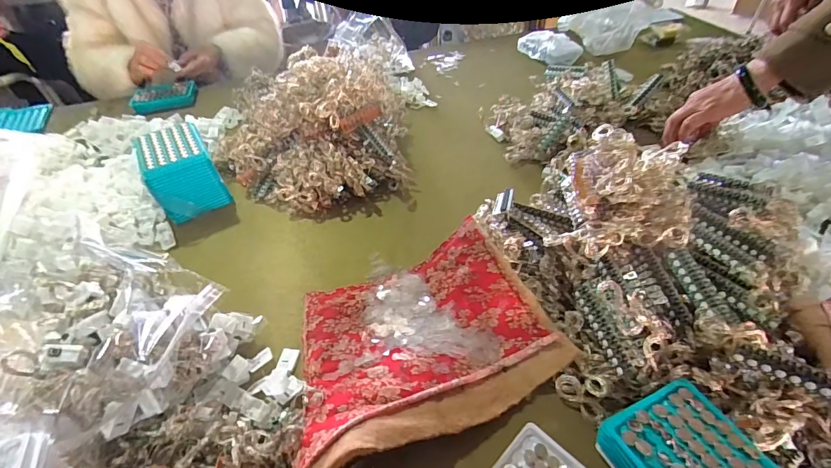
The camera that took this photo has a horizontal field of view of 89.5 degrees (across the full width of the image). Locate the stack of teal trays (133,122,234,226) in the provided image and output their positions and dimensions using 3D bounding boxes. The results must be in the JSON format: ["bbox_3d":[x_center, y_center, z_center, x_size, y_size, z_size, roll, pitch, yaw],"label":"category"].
[{"bbox_3d":[-0.364,-0.095,0.657,0.099,0.105,0.123,-29,49,-25],"label":"stack of teal trays"}]

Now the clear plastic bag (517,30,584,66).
[{"bbox_3d":[0.337,-0.481,1.072,0.089,0.040,0.155,-21,46,-18],"label":"clear plastic bag"}]

